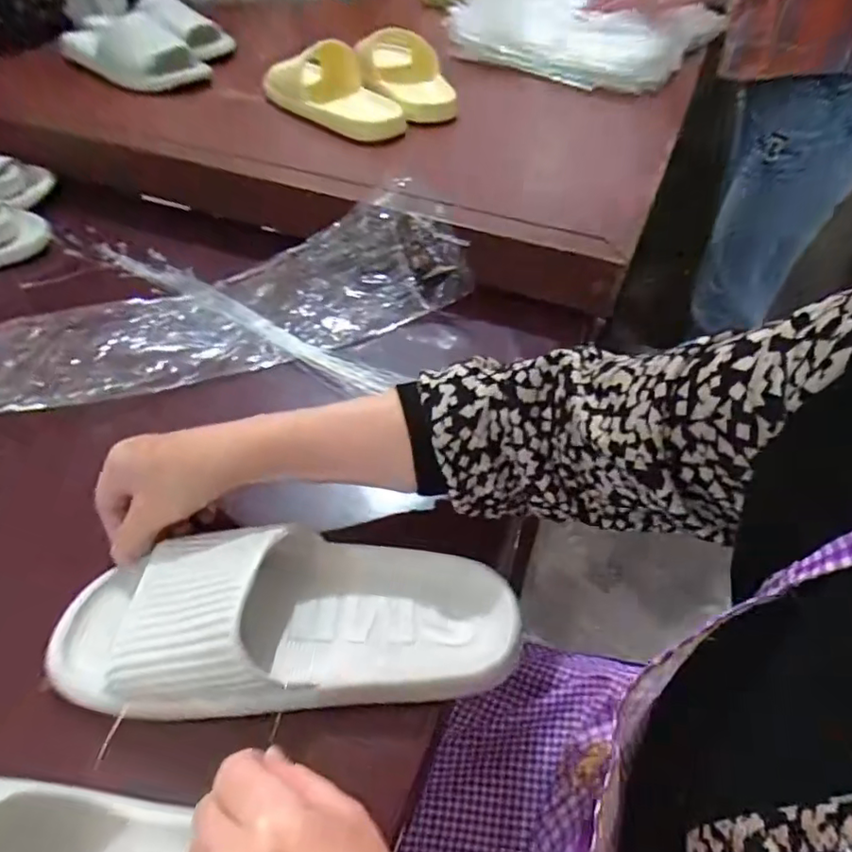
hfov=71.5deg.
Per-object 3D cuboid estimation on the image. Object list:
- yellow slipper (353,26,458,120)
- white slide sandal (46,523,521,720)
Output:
[{"bbox_3d":[-0.030,-0.492,0.813,0.114,0.071,0.240,-8,45,-8],"label":"yellow slipper"},{"bbox_3d":[-0.085,0.113,0.364,0.272,0.070,0.100,0,44,-7],"label":"white slide sandal"}]

